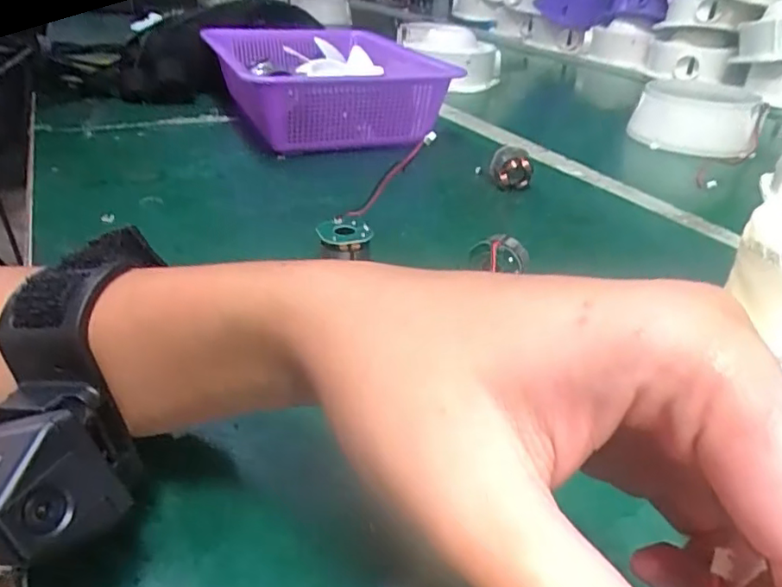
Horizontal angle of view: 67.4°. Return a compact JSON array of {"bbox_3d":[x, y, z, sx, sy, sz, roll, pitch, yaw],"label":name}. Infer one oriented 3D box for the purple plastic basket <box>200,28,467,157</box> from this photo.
[{"bbox_3d":[-0.073,-0.221,0.614,0.201,0.078,0.314,-10,35,-22],"label":"purple plastic basket"}]

